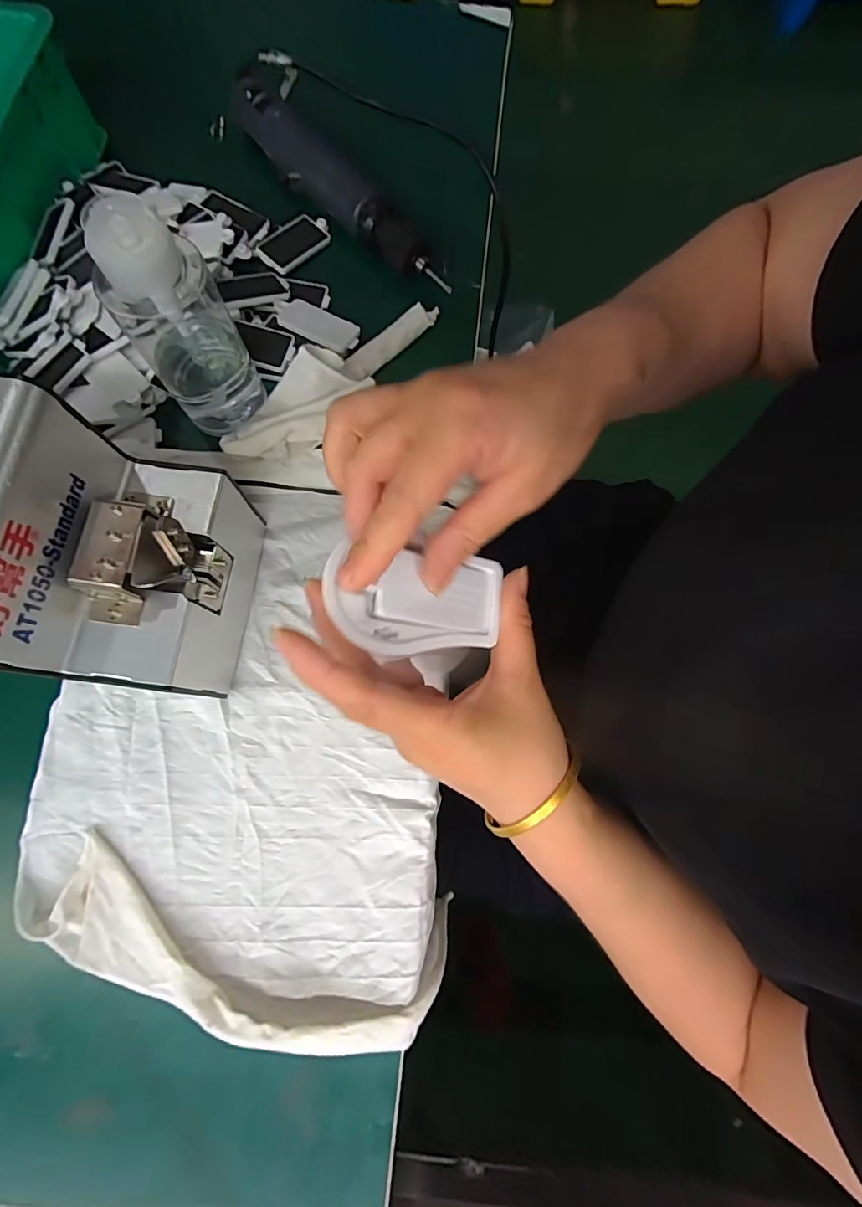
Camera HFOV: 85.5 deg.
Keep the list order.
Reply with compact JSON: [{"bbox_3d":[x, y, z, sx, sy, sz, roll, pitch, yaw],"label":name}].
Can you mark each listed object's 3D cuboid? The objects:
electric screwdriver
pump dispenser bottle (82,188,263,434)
[{"bbox_3d":[-0.074,-0.349,0.395,0.053,0.038,0.258,-41,80,-9],"label":"electric screwdriver"},{"bbox_3d":[-0.157,-0.176,0.288,0.063,0.115,0.057,-38,80,-9],"label":"pump dispenser bottle"}]

